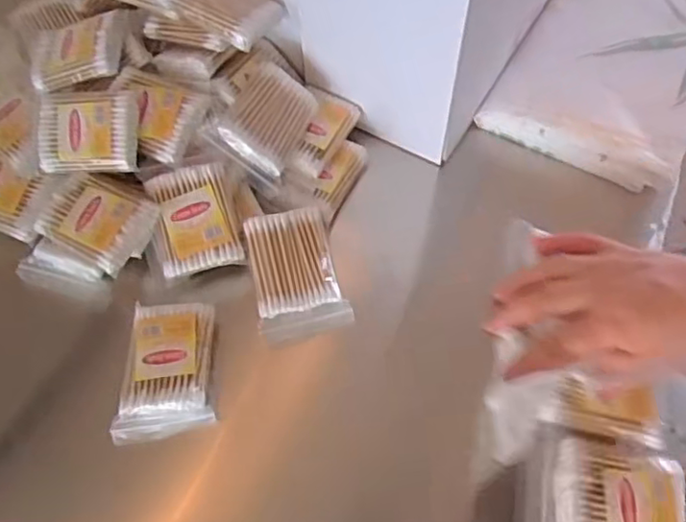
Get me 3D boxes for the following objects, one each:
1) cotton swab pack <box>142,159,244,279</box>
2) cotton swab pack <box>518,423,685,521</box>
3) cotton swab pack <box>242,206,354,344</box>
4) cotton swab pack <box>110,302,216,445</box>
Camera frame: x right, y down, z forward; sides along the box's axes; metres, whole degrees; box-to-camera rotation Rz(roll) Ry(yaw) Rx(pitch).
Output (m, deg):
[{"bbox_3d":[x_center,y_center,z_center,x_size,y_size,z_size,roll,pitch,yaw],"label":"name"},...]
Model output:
[{"bbox_3d":[-0.104,-0.030,0.424,0.053,0.009,0.072,-15,84,-2],"label":"cotton swab pack"},{"bbox_3d":[0.154,0.138,0.361,0.091,0.018,0.068,8,64,2],"label":"cotton swab pack"},{"bbox_3d":[-0.034,0.008,0.423,0.059,0.021,0.086,-13,65,-8],"label":"cotton swab pack"},{"bbox_3d":[-0.117,0.070,0.396,0.063,0.020,0.084,-6,62,-2],"label":"cotton swab pack"}]

